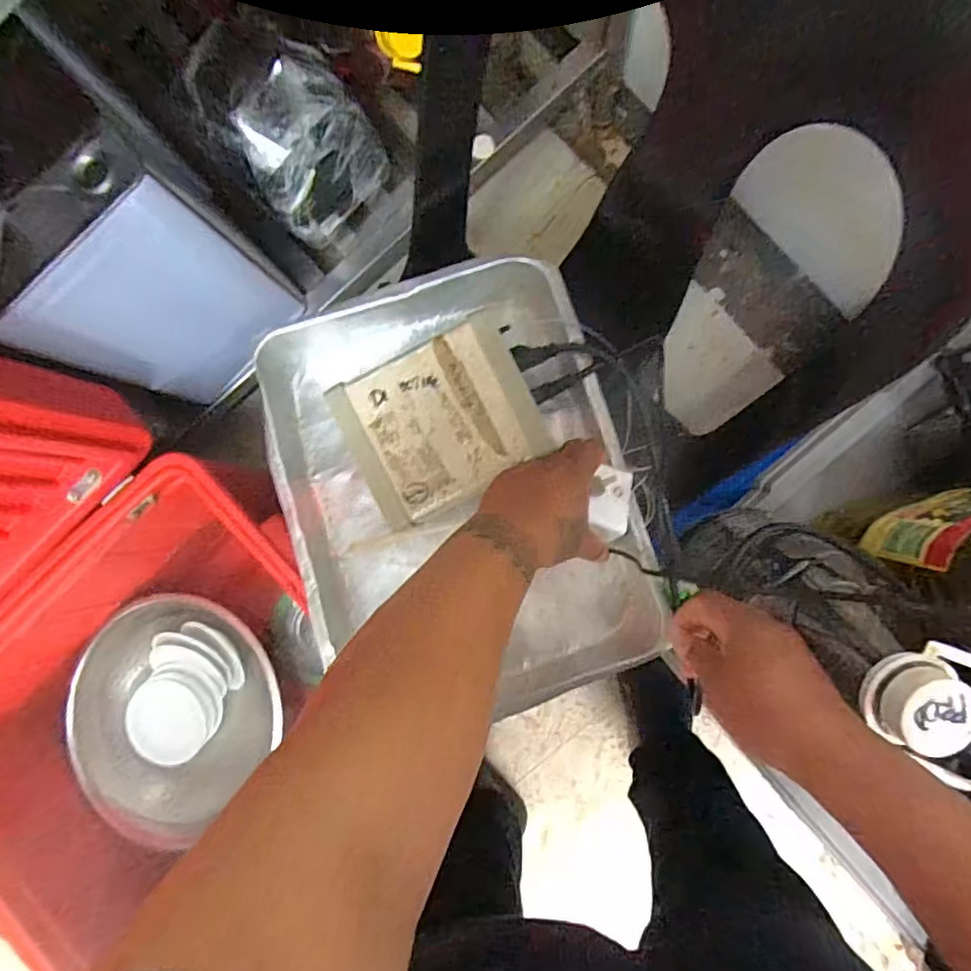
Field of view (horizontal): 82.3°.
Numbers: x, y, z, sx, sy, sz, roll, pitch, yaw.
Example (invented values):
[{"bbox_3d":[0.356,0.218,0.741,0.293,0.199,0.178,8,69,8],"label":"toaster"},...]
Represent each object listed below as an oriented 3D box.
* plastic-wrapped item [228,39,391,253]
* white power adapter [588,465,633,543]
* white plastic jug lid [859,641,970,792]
[{"bbox_3d":[-0.242,-0.452,0.770,0.176,0.203,0.105,-44,86,3],"label":"plastic-wrapped item"},{"bbox_3d":[0.109,0.015,0.480,0.033,0.020,0.062,7,90,5],"label":"white power adapter"},{"bbox_3d":[0.293,0.142,0.343,0.092,0.034,0.071,35,92,4],"label":"white plastic jug lid"}]

